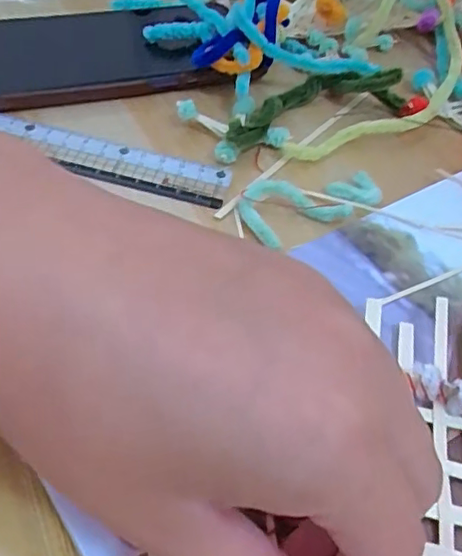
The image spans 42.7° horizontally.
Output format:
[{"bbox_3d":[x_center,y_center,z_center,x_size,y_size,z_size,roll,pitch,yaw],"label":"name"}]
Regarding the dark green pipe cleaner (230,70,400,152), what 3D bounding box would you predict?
[{"bbox_3d":[0.042,-0.097,0.321,0.114,0.021,0.039,-18,55,-23],"label":"dark green pipe cleaner"}]

